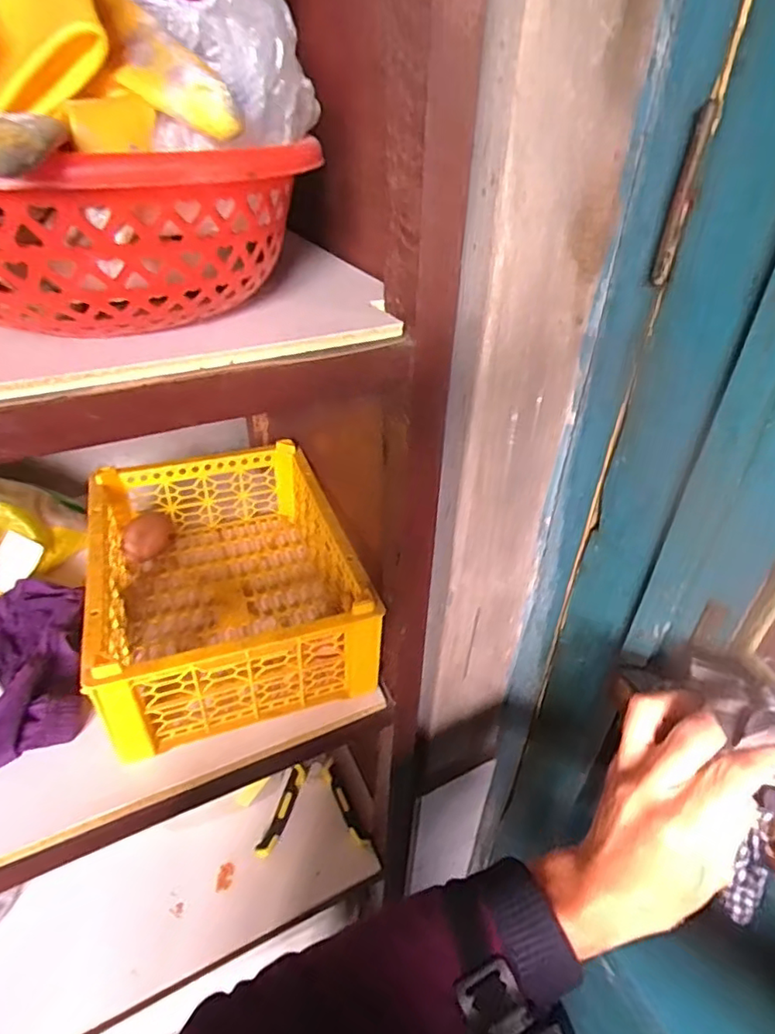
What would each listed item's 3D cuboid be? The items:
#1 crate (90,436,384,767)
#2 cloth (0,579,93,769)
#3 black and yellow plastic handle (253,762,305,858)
[{"bbox_3d":[-0.162,0.057,0.588,0.226,0.112,0.307,-11,38,-17],"label":"crate"},{"bbox_3d":[-0.345,0.138,0.522,0.162,0.033,0.201,-30,47,-36],"label":"cloth"},{"bbox_3d":[-0.140,0.393,0.781,0.020,0.021,0.128,12,38,13],"label":"black and yellow plastic handle"}]

